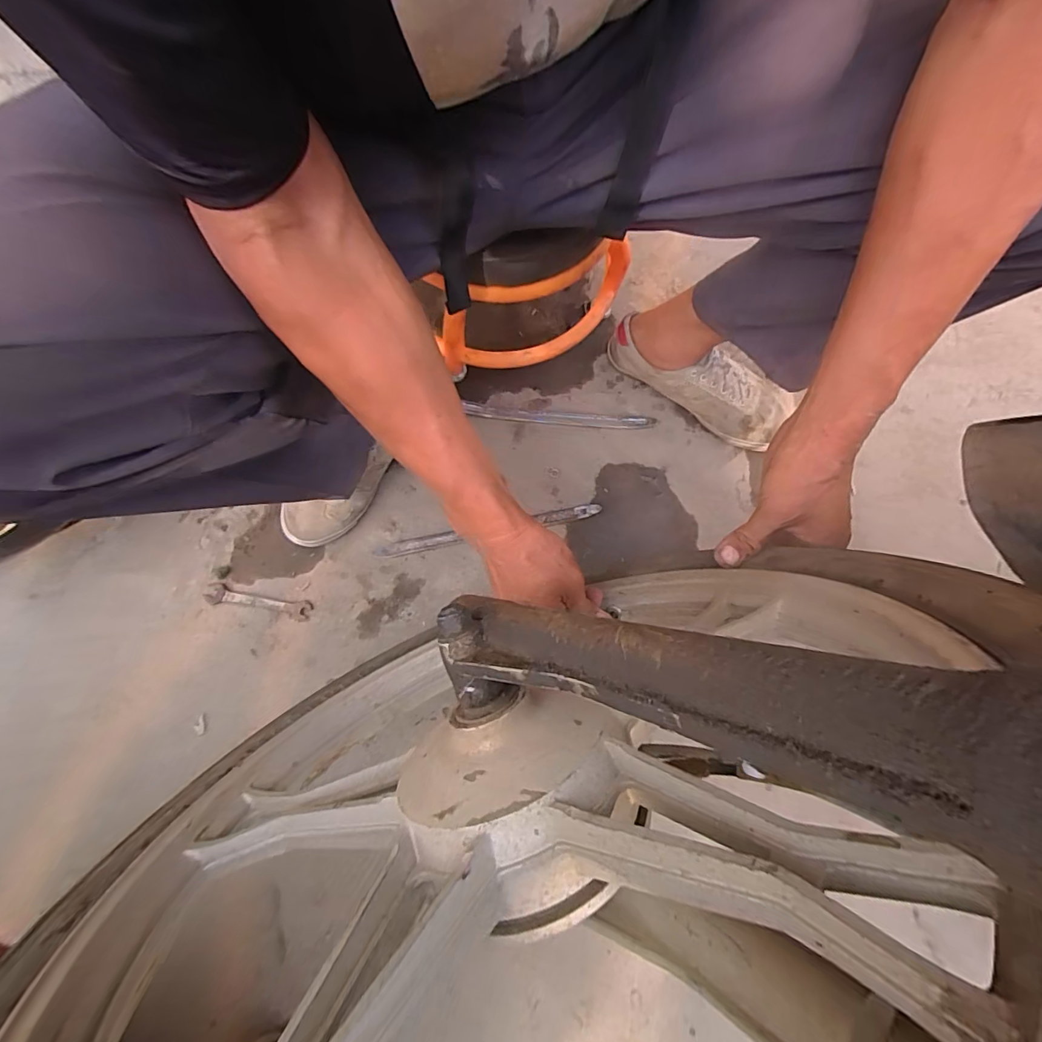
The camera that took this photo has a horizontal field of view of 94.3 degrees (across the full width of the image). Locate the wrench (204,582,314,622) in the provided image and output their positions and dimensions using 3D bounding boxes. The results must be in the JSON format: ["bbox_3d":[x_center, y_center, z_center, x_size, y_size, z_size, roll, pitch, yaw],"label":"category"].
[{"bbox_3d":[-0.336,0.104,0.619,0.135,0.008,0.027,11,77,1],"label":"wrench"}]

